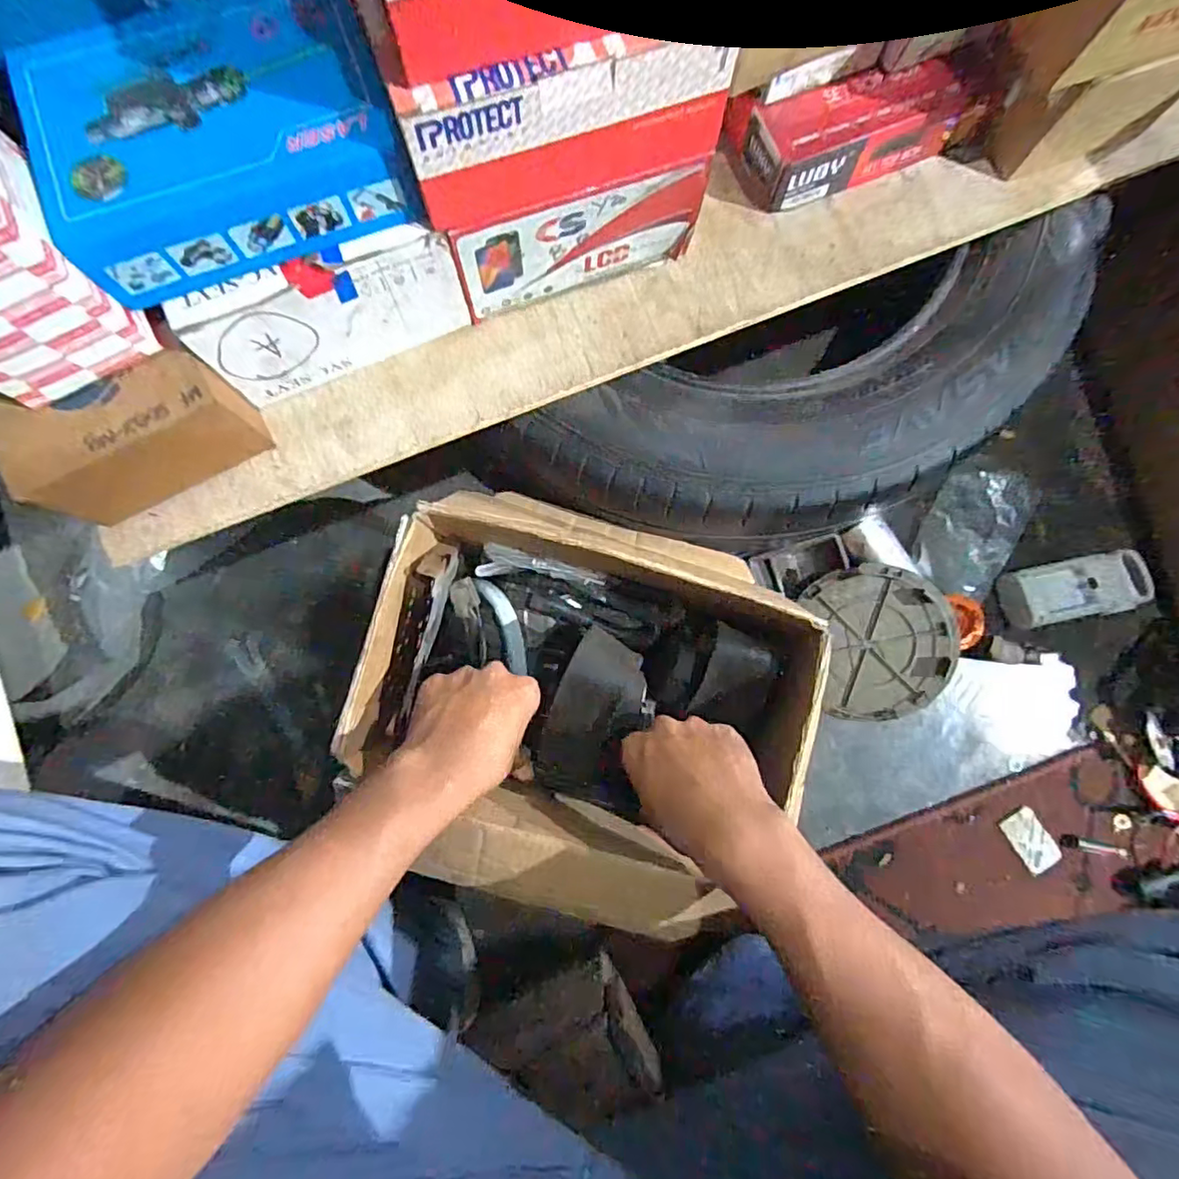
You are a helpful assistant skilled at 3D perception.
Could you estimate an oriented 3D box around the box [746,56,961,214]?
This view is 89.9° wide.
[{"bbox_3d":[0.200,-0.349,0.451,0.160,0.046,0.059,-21,85,-4],"label":"box"}]

